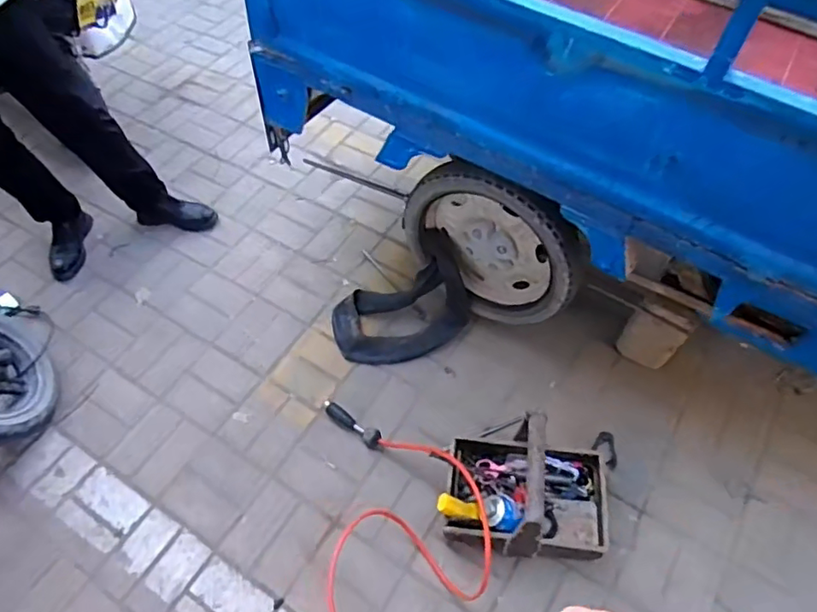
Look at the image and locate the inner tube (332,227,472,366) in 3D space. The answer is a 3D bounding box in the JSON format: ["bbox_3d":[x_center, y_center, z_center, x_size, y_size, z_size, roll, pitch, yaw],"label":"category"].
[{"bbox_3d":[-0.026,-0.011,1.526,0.359,0.265,0.208,-9,56,-5],"label":"inner tube"}]

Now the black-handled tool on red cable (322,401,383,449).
[{"bbox_3d":[-0.147,0.294,1.452,0.186,0.038,0.040,34,62,22],"label":"black-handled tool on red cable"}]

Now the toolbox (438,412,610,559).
[{"bbox_3d":[0.261,0.385,1.225,0.343,0.233,0.234,8,56,7],"label":"toolbox"}]

